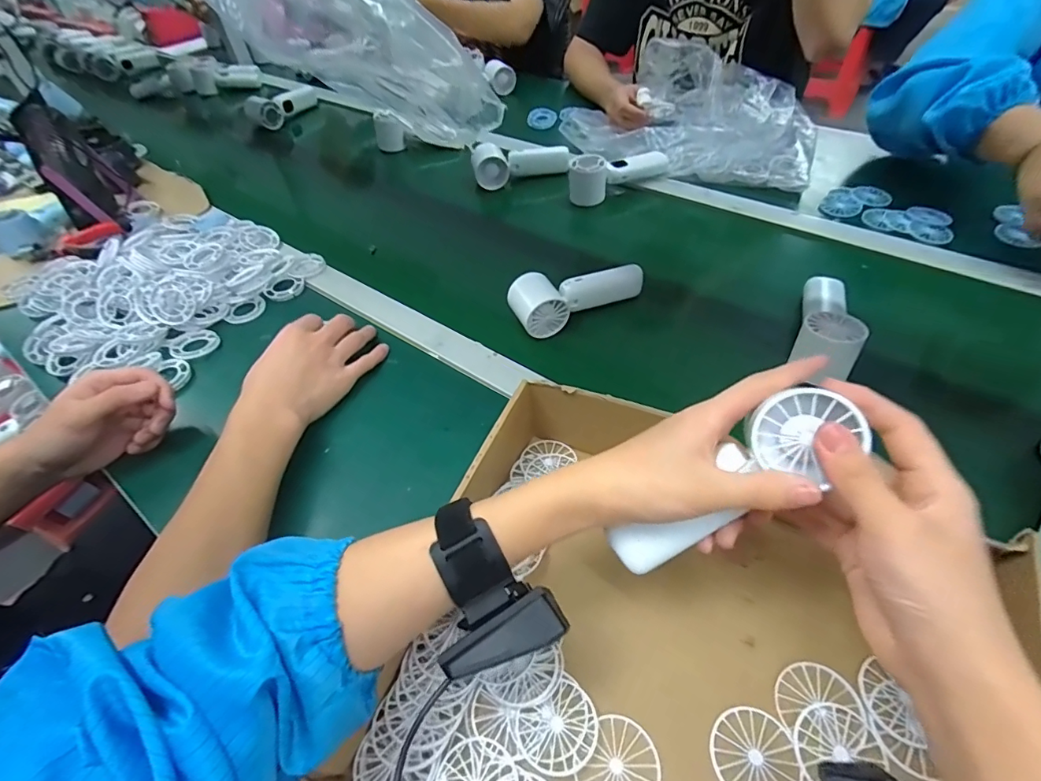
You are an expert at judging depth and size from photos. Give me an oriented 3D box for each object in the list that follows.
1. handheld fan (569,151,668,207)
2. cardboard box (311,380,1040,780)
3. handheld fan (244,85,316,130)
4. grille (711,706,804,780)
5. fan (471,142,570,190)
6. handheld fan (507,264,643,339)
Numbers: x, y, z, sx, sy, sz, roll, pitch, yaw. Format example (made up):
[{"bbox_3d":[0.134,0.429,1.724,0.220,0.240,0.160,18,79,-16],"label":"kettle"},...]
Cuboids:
[{"bbox_3d":[0.150,-0.334,0.757,0.162,0.058,0.049,-13,49,-5],"label":"handheld fan"},{"bbox_3d":[0.080,0.177,0.296,0.333,0.079,0.320,20,54,22],"label":"cardboard box"},{"bbox_3d":[-0.521,-0.614,1.064,0.058,0.045,0.156,15,53,19],"label":"handheld fan"},{"bbox_3d":[0.141,0.220,0.296,0.048,0.004,0.049,-3,49,4],"label":"grille"},{"bbox_3d":[-0.002,-0.377,0.818,0.155,0.050,0.065,-13,49,-5],"label":"fan"},{"bbox_3d":[0.061,-0.118,0.578,0.157,0.047,0.065,-25,51,-15],"label":"handheld fan"}]

